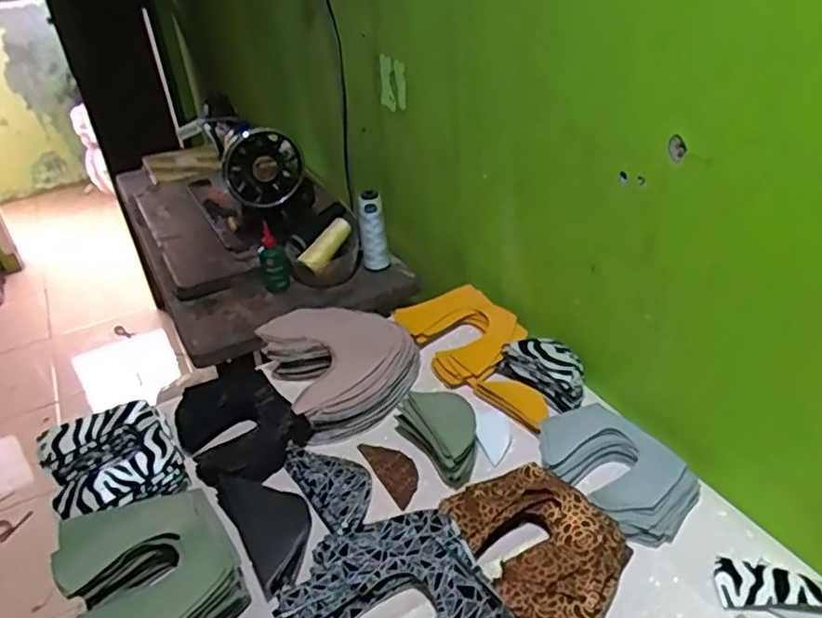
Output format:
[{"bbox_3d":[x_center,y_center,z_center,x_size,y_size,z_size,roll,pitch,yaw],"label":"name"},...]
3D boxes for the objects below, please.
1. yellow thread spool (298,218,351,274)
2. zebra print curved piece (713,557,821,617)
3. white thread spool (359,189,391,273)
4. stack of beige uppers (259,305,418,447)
[{"bbox_3d":[-0.142,-0.108,1.080,0.032,0.035,0.105,26,69,37],"label":"yellow thread spool"},{"bbox_3d":[0.342,0.252,0.554,0.141,0.028,0.058,16,39,28],"label":"zebra print curved piece"},{"bbox_3d":[-0.064,-0.127,1.105,0.046,0.123,0.047,-7,34,-4],"label":"white thread spool"},{"bbox_3d":[-0.082,0.070,0.848,0.183,0.073,0.183,-19,36,-20],"label":"stack of beige uppers"}]

